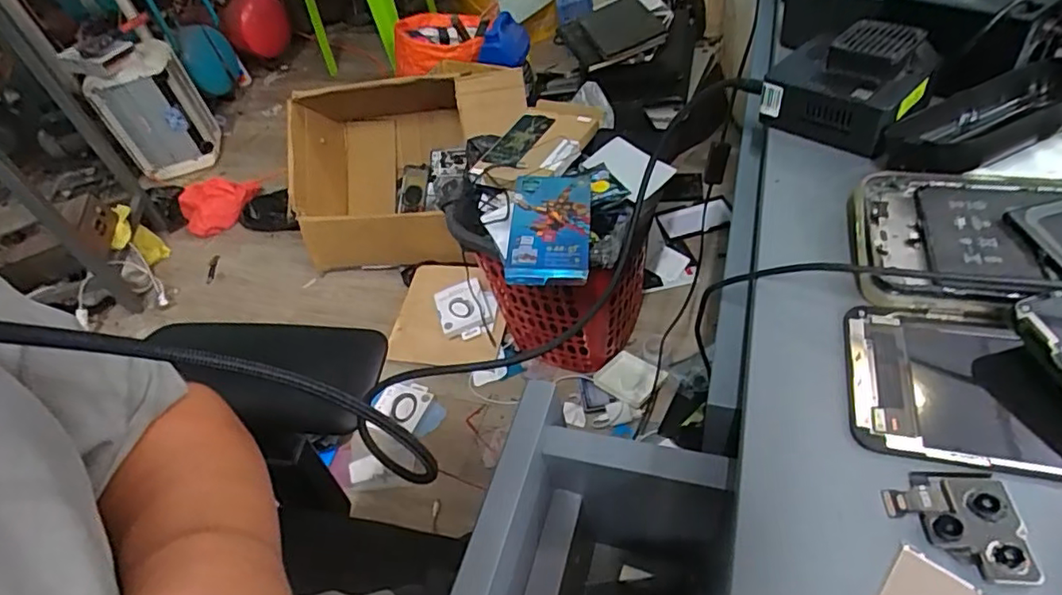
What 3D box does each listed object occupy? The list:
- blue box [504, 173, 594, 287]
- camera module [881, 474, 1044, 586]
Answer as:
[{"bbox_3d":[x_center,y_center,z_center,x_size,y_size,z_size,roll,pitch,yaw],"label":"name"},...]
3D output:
[{"bbox_3d":[0.028,-0.105,0.855,0.116,0.031,0.200,-2,48,11],"label":"blue box"},{"bbox_3d":[0.147,0.077,0.200,0.038,0.010,0.038,-2,48,11],"label":"camera module"}]

